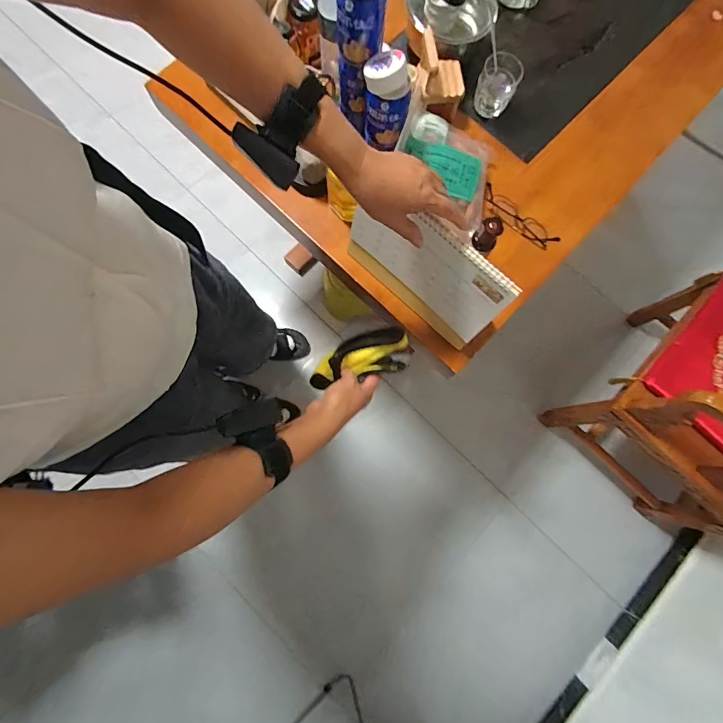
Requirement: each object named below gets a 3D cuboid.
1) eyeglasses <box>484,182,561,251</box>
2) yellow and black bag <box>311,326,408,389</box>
[{"bbox_3d":[0.282,-0.263,0.739,0.165,0.018,0.046,44,81,7],"label":"eyeglasses"},{"bbox_3d":[0.000,-0.003,0.607,0.157,0.028,0.072,-22,80,-8],"label":"yellow and black bag"}]

